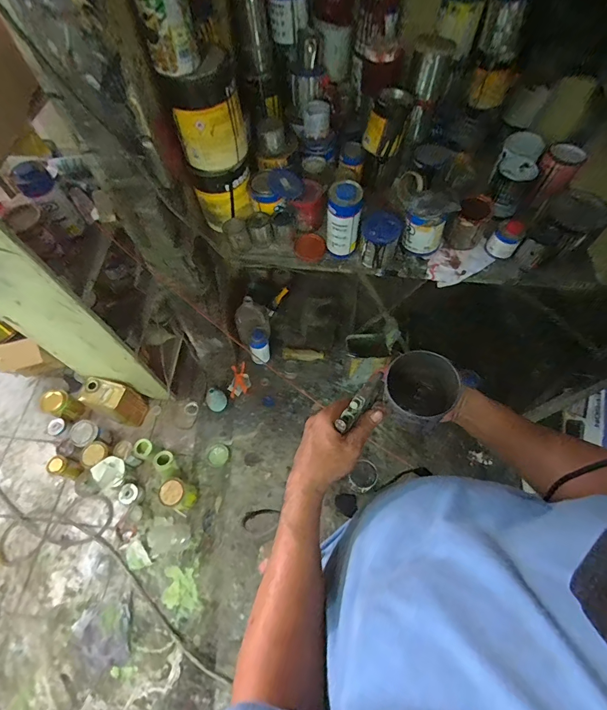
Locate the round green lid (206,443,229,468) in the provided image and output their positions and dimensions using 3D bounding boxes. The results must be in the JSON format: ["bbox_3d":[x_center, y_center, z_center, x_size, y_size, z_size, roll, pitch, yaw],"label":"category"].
[{"bbox_3d":[-0.359,0.422,1.539,0.088,0.027,0.095,0,63,1],"label":"round green lid"}]

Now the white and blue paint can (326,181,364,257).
[{"bbox_3d":[0.103,-0.355,0.963,0.086,0.198,0.094,0,63,1],"label":"white and blue paint can"}]

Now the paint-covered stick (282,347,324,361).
[{"bbox_3d":[-0.002,-0.004,1.677,0.187,0.024,0.060,2,63,2],"label":"paint-covered stick"}]

